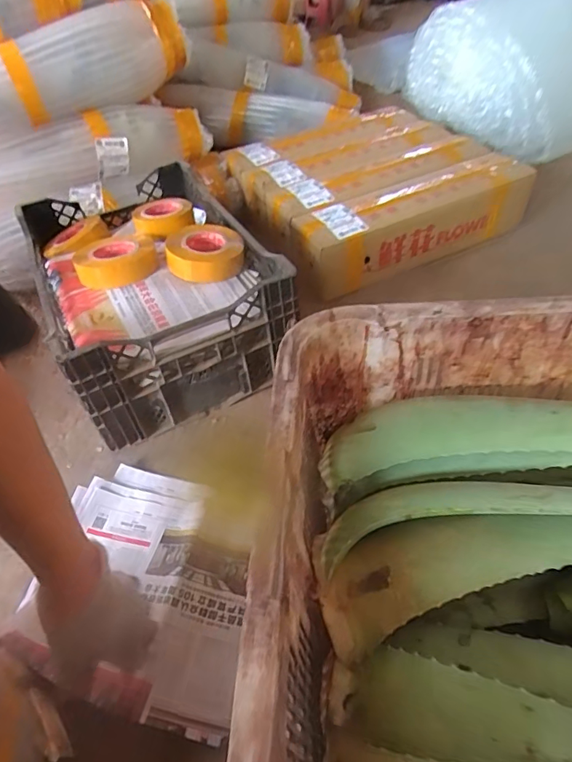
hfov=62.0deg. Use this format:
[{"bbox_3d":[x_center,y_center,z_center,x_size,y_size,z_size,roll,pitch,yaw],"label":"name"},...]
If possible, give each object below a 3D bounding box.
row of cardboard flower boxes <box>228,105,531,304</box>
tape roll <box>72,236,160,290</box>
[{"bbox_3d":[0.220,-0.510,1.281,0.604,0.197,0.551,-21,45,-15],"label":"row of cardboard flower boxes"},{"bbox_3d":[-0.320,-0.229,0.900,0.145,0.039,0.149,-3,43,3],"label":"tape roll"}]

